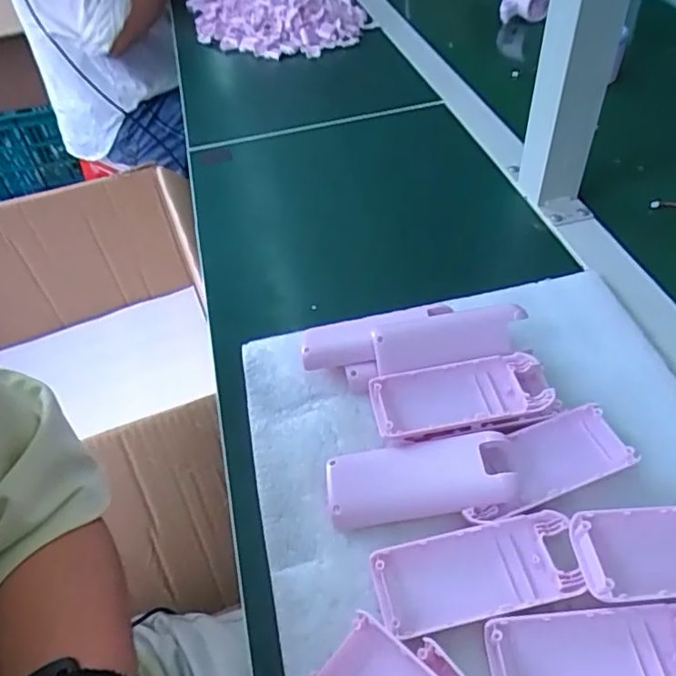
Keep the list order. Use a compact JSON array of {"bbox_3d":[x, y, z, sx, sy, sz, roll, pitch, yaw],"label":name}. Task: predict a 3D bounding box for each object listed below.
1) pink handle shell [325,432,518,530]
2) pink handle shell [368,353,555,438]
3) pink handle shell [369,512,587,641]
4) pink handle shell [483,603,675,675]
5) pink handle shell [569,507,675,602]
[{"bbox_3d":[0.044,0.081,0.324,0.101,0.023,0.043,-4,47,3],"label":"pink handle shell"},{"bbox_3d":[0.074,0.035,0.349,0.103,0.015,0.043,-11,47,-4],"label":"pink handle shell"},{"bbox_3d":[0.070,0.120,0.290,0.101,0.012,0.043,-12,47,-4],"label":"pink handle shell"},{"bbox_3d":[0.121,0.145,0.258,0.103,0.006,0.043,-6,47,1],"label":"pink handle shell"},{"bbox_3d":[0.169,0.103,0.281,0.101,0.019,0.042,-8,47,0],"label":"pink handle shell"}]

